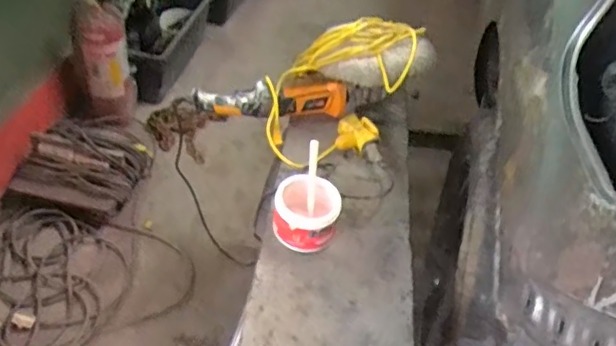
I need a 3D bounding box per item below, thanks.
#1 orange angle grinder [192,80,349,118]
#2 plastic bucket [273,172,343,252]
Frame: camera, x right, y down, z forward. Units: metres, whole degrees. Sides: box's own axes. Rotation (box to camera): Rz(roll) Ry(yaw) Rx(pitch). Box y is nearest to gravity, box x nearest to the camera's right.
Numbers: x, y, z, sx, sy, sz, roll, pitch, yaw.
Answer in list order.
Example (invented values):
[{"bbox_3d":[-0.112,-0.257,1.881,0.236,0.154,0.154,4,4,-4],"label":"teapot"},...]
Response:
[{"bbox_3d":[-0.074,-0.142,1.167,0.303,0.070,0.071,4,42,0],"label":"orange angle grinder"},{"bbox_3d":[-0.002,0.066,0.948,0.108,0.066,0.117,2,42,-2],"label":"plastic bucket"}]

